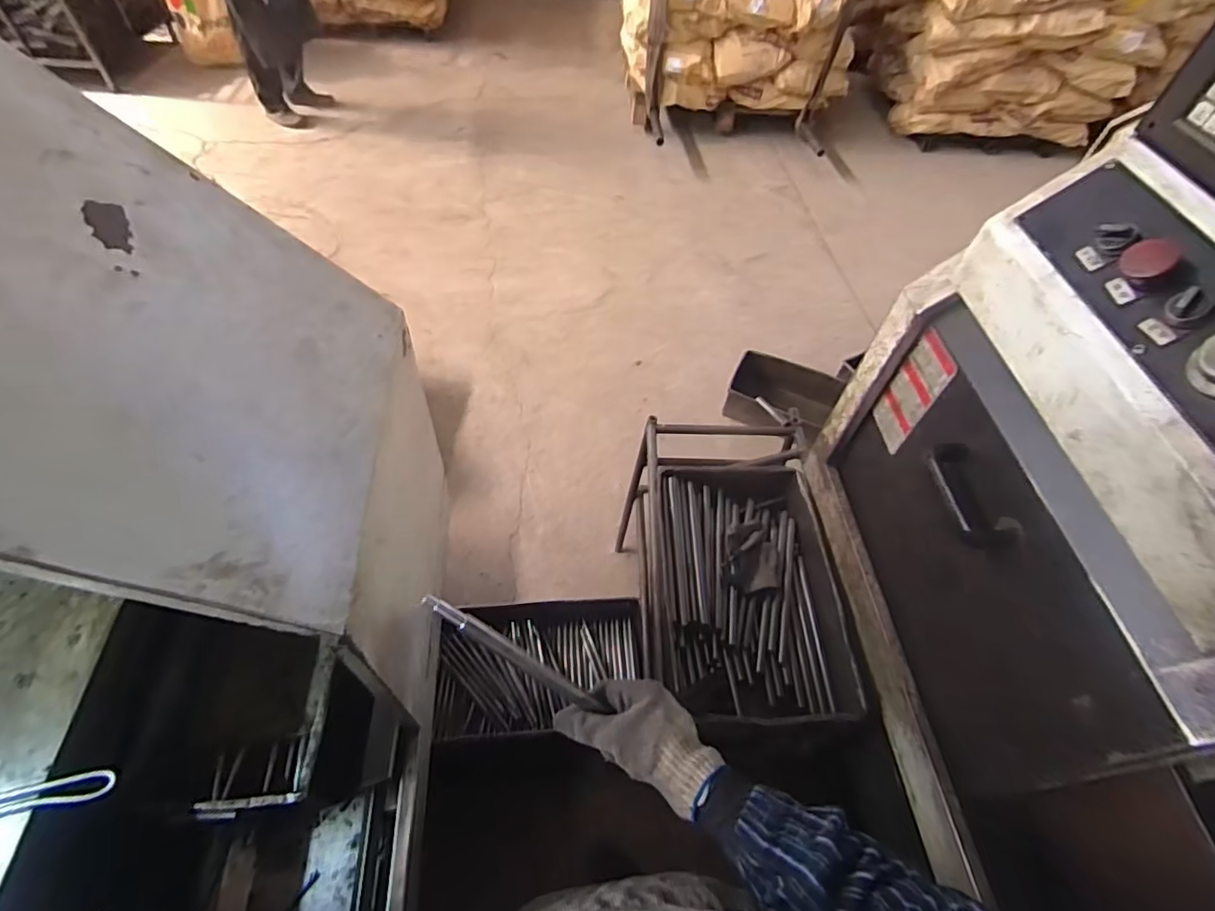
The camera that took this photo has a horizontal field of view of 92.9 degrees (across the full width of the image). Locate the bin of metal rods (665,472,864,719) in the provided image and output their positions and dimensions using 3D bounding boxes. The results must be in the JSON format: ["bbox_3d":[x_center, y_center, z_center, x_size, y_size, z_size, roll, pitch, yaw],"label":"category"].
[{"bbox_3d":[0.240,0.223,0.995,0.300,0.108,0.445,0,54,-5],"label":"bin of metal rods"}]

